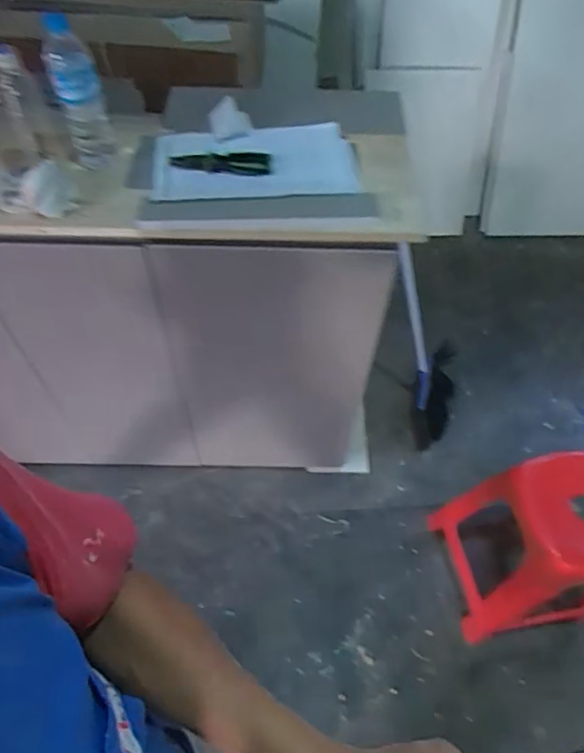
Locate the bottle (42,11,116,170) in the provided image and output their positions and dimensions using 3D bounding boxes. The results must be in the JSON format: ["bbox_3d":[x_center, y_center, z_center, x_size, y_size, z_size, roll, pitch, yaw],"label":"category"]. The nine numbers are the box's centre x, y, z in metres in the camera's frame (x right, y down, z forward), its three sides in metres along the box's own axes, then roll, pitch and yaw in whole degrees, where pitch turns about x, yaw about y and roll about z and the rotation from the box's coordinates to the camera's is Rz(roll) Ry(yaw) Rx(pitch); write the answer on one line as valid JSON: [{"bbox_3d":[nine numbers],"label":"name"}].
[{"bbox_3d":[-0.333,-0.435,0.841,0.066,0.220,0.062,-16,60,-12],"label":"bottle"}]

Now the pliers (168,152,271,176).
[{"bbox_3d":[-0.121,-0.367,0.911,0.172,0.027,0.032,2,56,-2],"label":"pliers"}]

